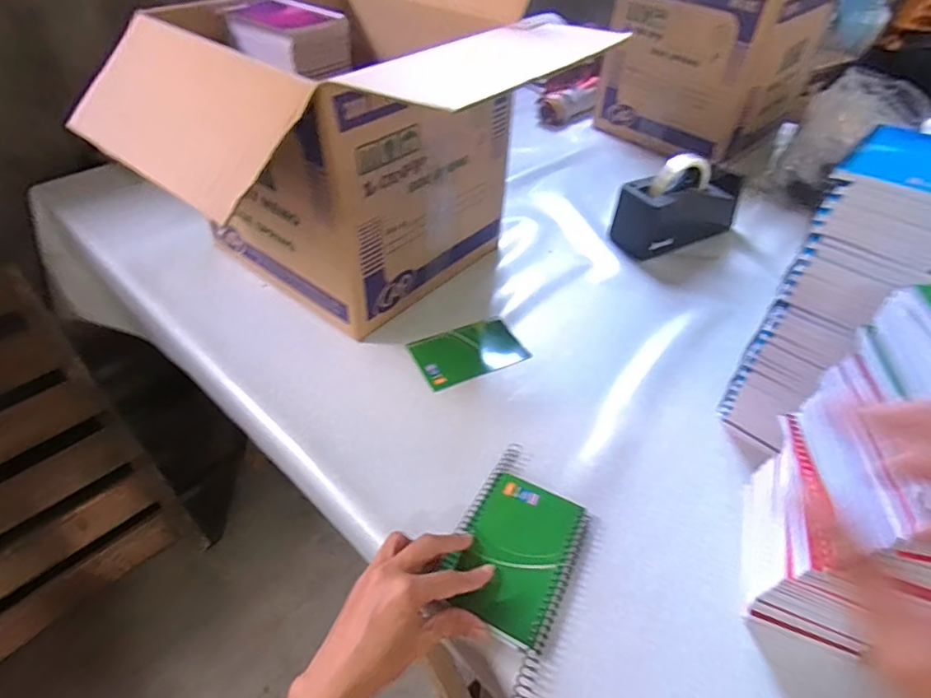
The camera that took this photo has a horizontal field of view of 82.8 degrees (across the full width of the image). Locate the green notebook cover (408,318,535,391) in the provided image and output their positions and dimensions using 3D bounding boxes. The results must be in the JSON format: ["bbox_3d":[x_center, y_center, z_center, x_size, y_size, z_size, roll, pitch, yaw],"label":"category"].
[{"bbox_3d":[0.005,0.004,0.632,0.127,0.004,0.084,-18,48,-18],"label":"green notebook cover"}]

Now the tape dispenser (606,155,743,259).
[{"bbox_3d":[0.320,-0.222,0.789,0.190,0.114,0.078,-24,50,-23],"label":"tape dispenser"}]

